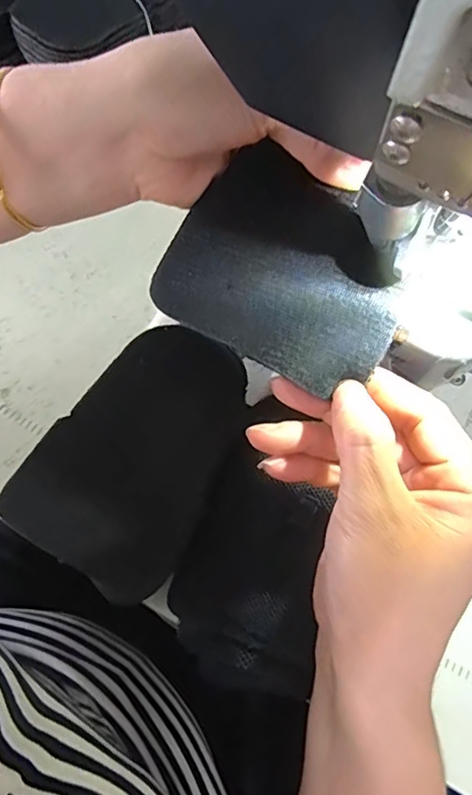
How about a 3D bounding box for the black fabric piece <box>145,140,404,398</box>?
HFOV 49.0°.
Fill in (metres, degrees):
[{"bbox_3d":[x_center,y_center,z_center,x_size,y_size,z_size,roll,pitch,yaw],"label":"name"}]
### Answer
[{"bbox_3d":[0.021,-0.050,0.219,0.099,0.009,0.080,39,91,10],"label":"black fabric piece"}]

